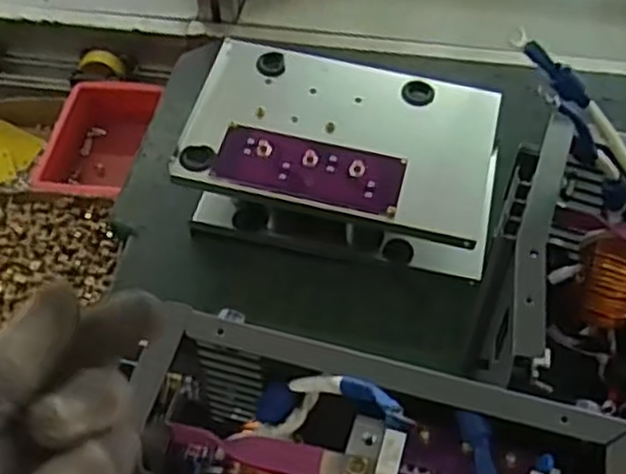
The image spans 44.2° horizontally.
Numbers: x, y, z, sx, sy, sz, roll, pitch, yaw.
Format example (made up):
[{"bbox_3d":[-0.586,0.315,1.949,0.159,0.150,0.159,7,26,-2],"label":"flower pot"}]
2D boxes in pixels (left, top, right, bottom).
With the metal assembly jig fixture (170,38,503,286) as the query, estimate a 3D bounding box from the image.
[{"bbox_3d":[0.024,-0.060,0.603,0.229,0.074,0.146,12,52,10],"label":"metal assembly jig fixture"}]

